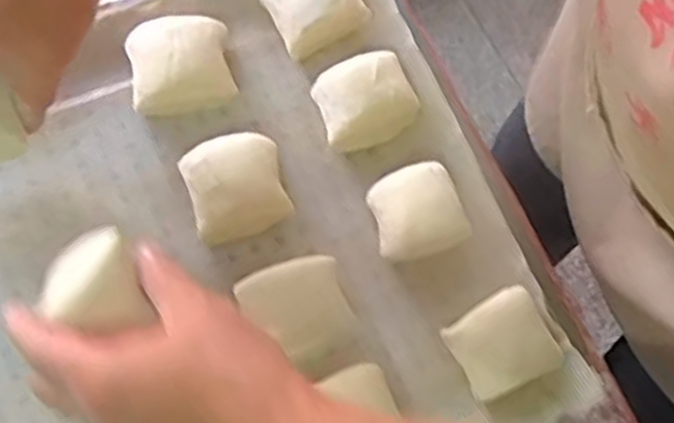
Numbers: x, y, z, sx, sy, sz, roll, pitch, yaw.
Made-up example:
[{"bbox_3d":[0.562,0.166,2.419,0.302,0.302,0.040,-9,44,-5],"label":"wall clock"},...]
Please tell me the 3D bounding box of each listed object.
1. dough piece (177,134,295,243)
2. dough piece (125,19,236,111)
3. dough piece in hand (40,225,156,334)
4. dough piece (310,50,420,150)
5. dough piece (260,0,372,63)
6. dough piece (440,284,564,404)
[{"bbox_3d":[-0.069,-0.017,0.525,0.065,0.031,0.063,-17,74,-11],"label":"dough piece"},{"bbox_3d":[-0.110,-0.103,0.544,0.070,0.043,0.059,-9,73,-8],"label":"dough piece"},{"bbox_3d":[-0.121,0.037,0.379,0.049,0.025,0.052,-21,72,-8],"label":"dough piece in hand"},{"bbox_3d":[0.021,-0.080,0.551,0.071,0.035,0.055,-17,74,-11],"label":"dough piece"},{"bbox_3d":[-0.018,-0.153,0.565,0.067,0.040,0.059,-31,77,-14],"label":"dough piece"},{"bbox_3d":[0.110,0.086,0.511,0.068,0.031,0.057,-29,77,-14],"label":"dough piece"}]

